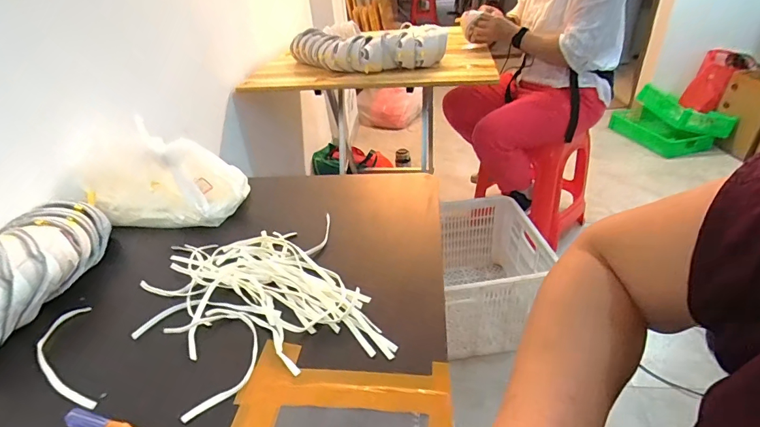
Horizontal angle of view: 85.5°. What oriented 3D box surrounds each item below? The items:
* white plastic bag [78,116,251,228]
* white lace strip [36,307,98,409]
[{"bbox_3d":[-0.366,-0.056,0.681,0.270,0.111,0.128,5,36,15],"label":"white plastic bag"},{"bbox_3d":[-0.352,0.165,0.457,0.056,0.011,0.161,-24,40,-25],"label":"white lace strip"}]

